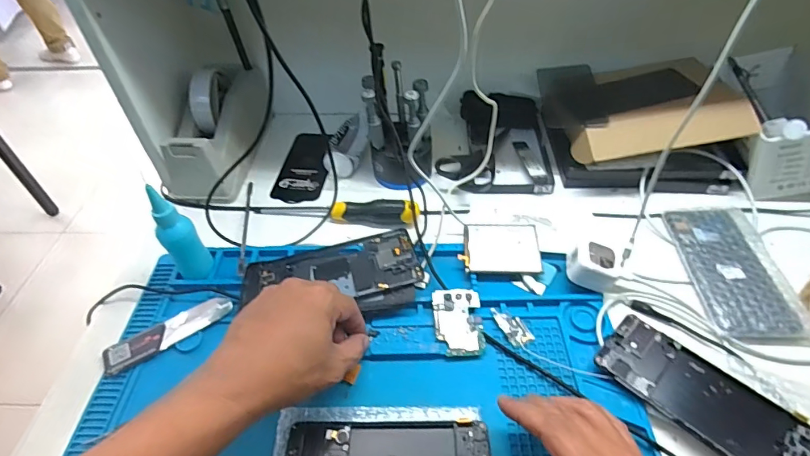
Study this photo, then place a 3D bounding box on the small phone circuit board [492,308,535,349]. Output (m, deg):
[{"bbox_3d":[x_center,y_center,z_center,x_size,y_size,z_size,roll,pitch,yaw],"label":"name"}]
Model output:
[{"bbox_3d":[0.104,0.094,0.436,0.024,0.004,0.044,-22,50,-18],"label":"small phone circuit board"}]

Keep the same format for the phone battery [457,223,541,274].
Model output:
[{"bbox_3d":[0.106,0.020,0.491,0.080,0.006,0.064,2,55,2],"label":"phone battery"}]

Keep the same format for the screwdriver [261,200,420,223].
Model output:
[{"bbox_3d":[-0.080,-0.023,0.539,0.192,0.031,0.023,6,47,7],"label":"screwdriver"}]

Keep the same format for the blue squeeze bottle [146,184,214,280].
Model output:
[{"bbox_3d":[-0.227,0.009,0.449,0.034,0.118,0.029,-27,52,-22],"label":"blue squeeze bottle"}]

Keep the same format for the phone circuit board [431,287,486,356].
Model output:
[{"bbox_3d":[0.051,0.090,0.431,0.046,0.004,0.067,0,56,-3],"label":"phone circuit board"}]

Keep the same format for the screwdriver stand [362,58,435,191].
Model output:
[{"bbox_3d":[-0.007,-0.124,0.555,0.077,0.127,0.078,-1,47,1],"label":"screwdriver stand"}]

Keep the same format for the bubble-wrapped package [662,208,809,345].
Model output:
[{"bbox_3d":[0.349,0.039,0.474,0.092,0.010,0.172,3,47,4],"label":"bubble-wrapped package"}]

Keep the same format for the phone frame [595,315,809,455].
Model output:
[{"bbox_3d":[0.249,0.143,0.378,0.073,0.011,0.158,-36,55,-28],"label":"phone frame"}]

